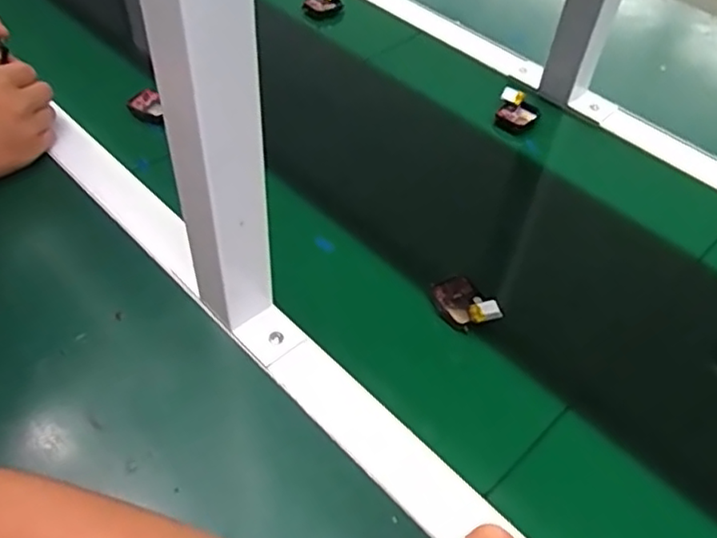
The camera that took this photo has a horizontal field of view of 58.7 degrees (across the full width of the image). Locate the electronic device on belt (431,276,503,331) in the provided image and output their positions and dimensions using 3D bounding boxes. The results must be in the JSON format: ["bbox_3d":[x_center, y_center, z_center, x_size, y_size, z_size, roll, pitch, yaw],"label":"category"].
[{"bbox_3d":[0.082,0.026,0.494,0.040,0.016,0.047,-12,52,-15],"label":"electronic device on belt"}]

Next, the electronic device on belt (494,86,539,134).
[{"bbox_3d":[0.166,-0.166,0.663,0.040,0.016,0.053,18,50,10],"label":"electronic device on belt"}]

